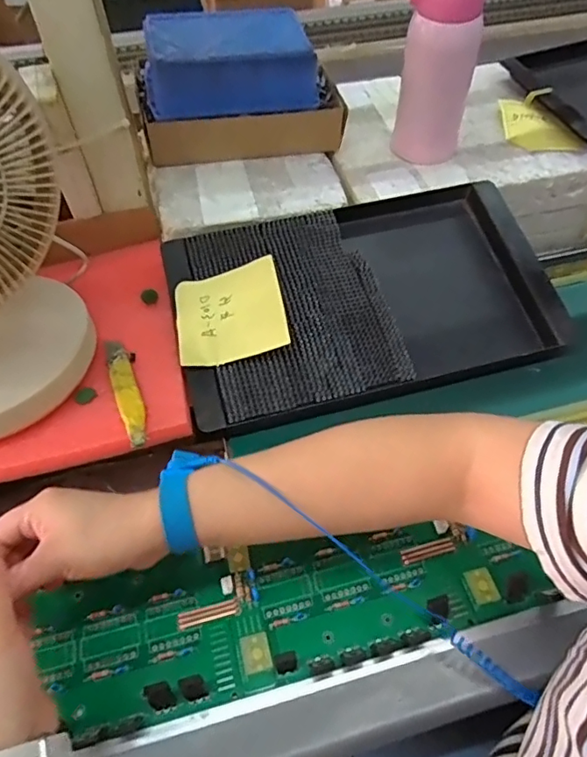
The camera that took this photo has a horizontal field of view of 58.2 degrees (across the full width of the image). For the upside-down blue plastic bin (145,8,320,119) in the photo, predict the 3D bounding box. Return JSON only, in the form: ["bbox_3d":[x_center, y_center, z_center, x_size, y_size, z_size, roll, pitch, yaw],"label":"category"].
[{"bbox_3d":[-0.076,-0.374,0.620,0.186,0.073,0.114,-8,50,-6],"label":"upside-down blue plastic bin"}]

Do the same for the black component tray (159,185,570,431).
[{"bbox_3d":[0.072,-0.086,0.546,0.375,0.072,0.228,-12,52,-7],"label":"black component tray"}]

